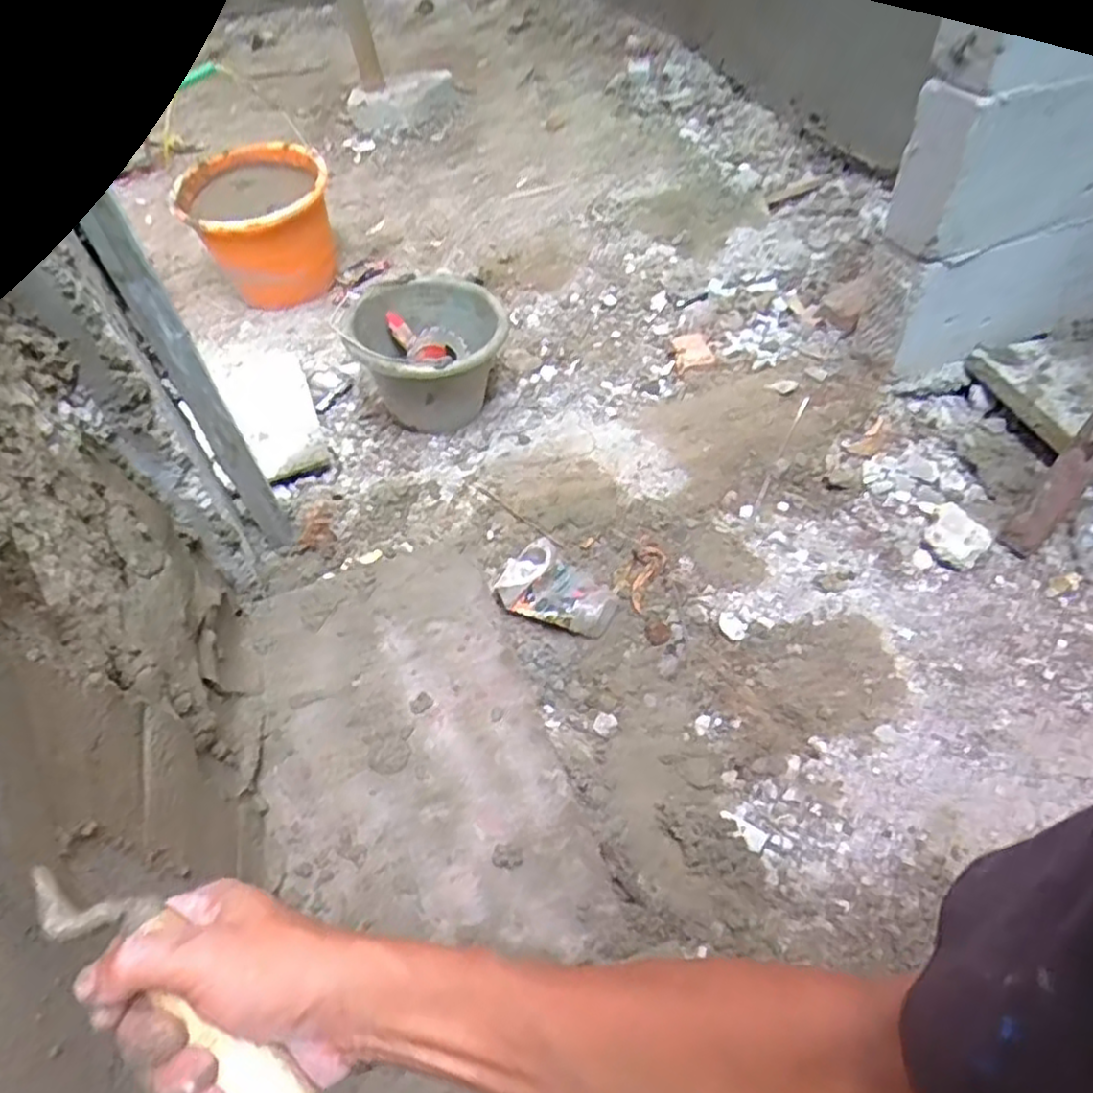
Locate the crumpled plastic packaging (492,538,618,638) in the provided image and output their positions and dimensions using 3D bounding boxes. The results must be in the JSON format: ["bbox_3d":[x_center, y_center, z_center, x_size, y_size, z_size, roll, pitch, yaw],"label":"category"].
[{"bbox_3d":[0.013,0.052,0.913,0.155,0.041,0.105,15,53,17],"label":"crumpled plastic packaging"}]

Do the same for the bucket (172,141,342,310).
[{"bbox_3d":[-0.564,-0.639,1.439,0.285,0.212,0.273,-18,51,-10],"label":"bucket"}]

